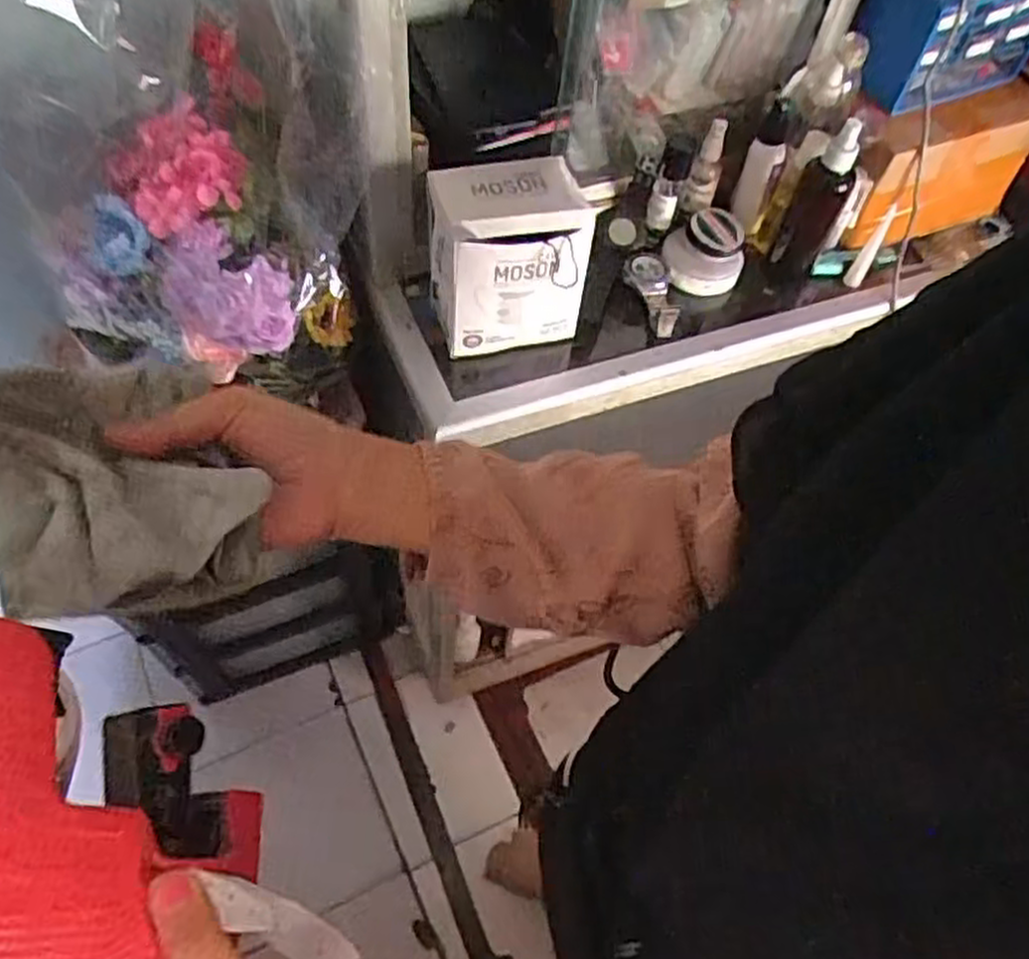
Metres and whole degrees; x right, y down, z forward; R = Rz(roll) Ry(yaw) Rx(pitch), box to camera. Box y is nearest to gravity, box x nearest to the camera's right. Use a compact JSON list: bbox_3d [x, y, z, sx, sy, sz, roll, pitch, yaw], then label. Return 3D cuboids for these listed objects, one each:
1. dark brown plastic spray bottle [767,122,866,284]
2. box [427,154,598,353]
[{"bbox_3d":[0.300,-0.272,0.779,0.049,0.168,0.049,25,59,11],"label":"dark brown plastic spray bottle"},{"bbox_3d":[-0.006,-0.191,0.702,0.133,0.156,0.093,-9,59,-10],"label":"box"}]

